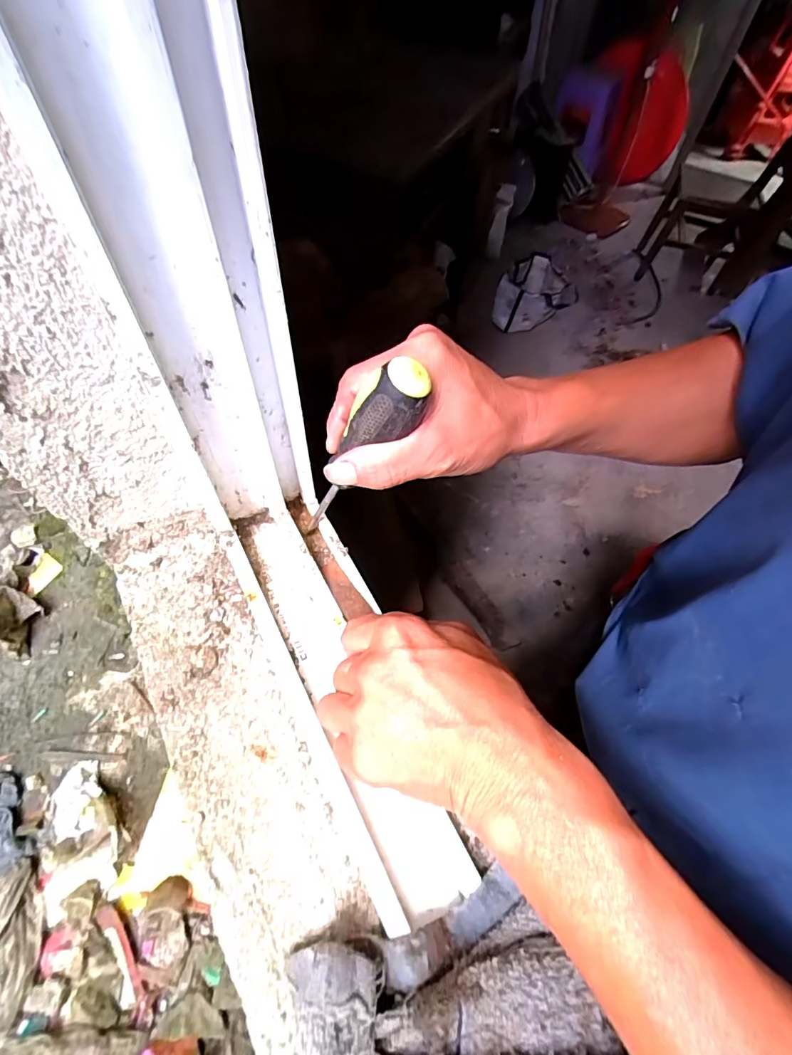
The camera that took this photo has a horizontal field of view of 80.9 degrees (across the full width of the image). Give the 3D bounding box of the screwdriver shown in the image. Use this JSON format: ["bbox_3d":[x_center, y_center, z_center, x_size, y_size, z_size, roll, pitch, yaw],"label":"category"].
[{"bbox_3d":[-0.029,-0.040,0.299,0.028,0.174,0.025,35,59,-9],"label":"screwdriver"}]

